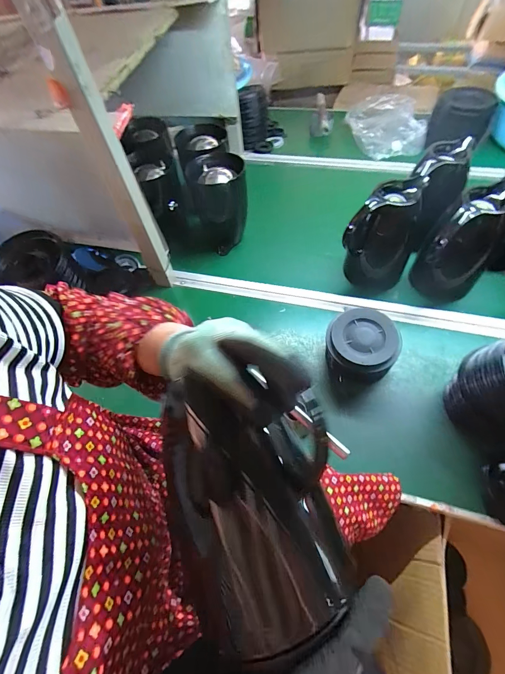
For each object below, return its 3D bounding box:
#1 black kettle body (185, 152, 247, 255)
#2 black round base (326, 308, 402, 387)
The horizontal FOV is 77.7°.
[{"bbox_3d":[-0.076,-0.307,0.748,0.126,0.194,0.134,-12,56,-3],"label":"black kettle body"},{"bbox_3d":[0.192,0.021,0.564,0.113,0.092,0.105,-2,57,3],"label":"black round base"}]

